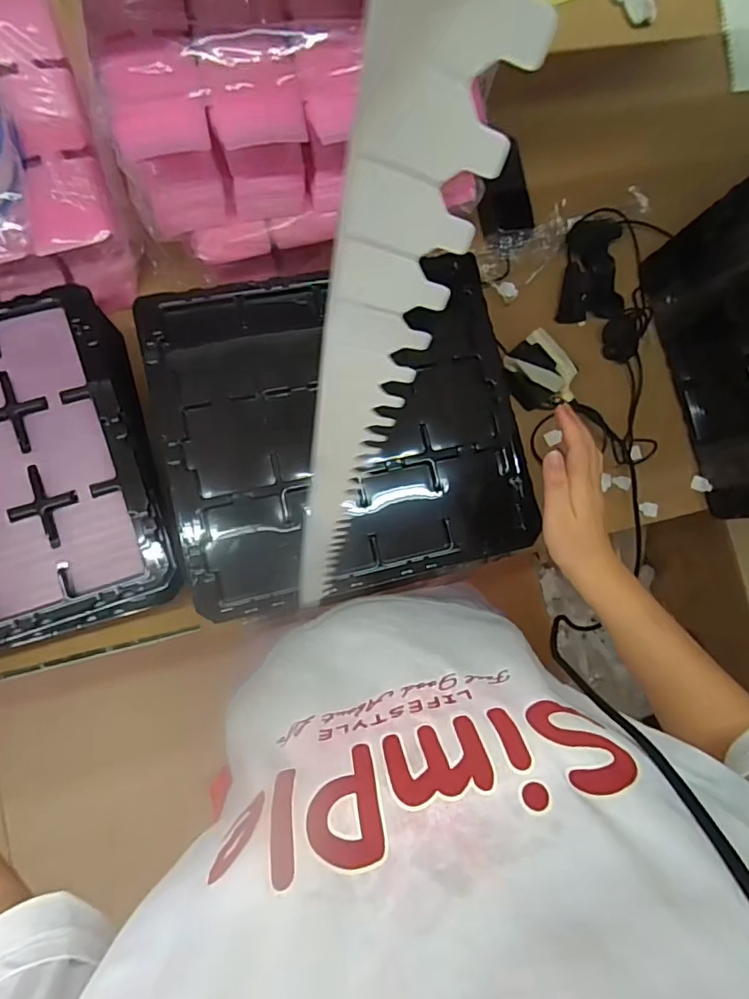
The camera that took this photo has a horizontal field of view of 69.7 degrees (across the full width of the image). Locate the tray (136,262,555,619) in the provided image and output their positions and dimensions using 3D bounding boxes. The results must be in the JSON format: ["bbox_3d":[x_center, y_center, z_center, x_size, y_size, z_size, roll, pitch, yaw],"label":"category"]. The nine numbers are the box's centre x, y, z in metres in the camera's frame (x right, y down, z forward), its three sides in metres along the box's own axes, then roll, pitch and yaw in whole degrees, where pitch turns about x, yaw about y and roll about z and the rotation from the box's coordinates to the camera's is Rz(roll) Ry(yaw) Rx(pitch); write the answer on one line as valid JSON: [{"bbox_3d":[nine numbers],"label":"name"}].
[{"bbox_3d":[-0.030,-0.075,0.570,0.370,0.017,0.333,-12,87,-9],"label":"tray"}]

